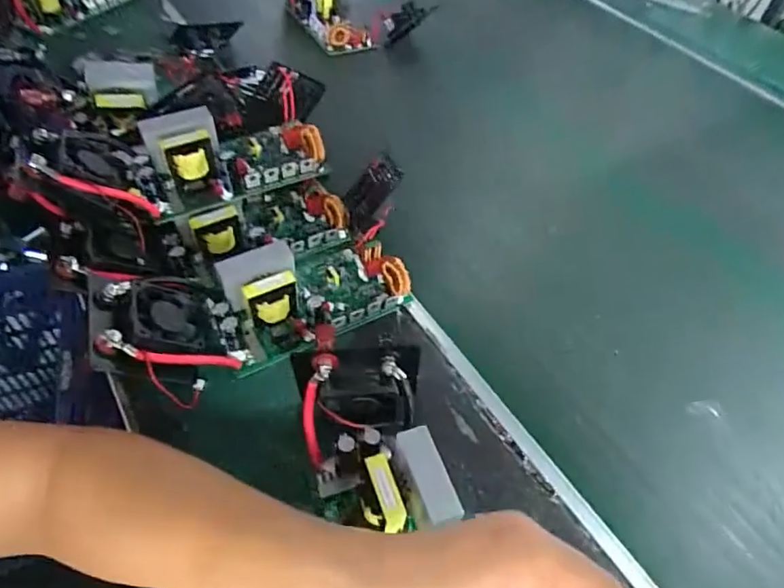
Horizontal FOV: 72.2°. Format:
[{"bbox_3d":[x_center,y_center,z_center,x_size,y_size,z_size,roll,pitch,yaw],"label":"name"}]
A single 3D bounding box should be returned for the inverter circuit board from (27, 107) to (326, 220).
[{"bbox_3d":[-0.209,-0.159,0.558,0.263,0.064,0.159,-13,53,-16],"label":"inverter circuit board"}]

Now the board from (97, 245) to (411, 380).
[{"bbox_3d":[-0.124,0.000,0.507,0.273,0.060,0.118,-22,56,-23],"label":"board"}]

